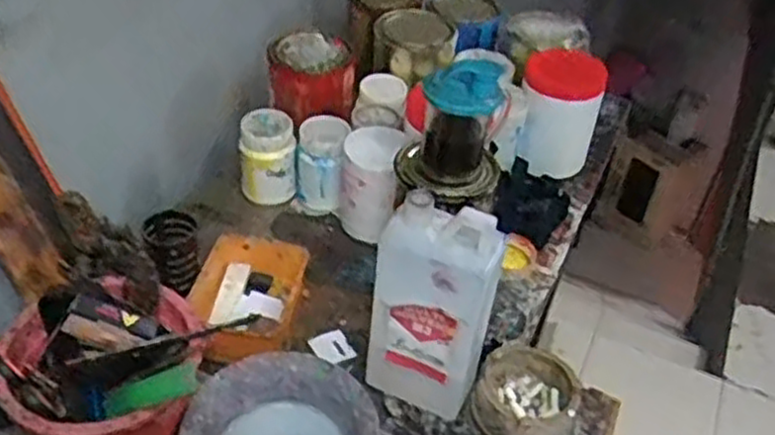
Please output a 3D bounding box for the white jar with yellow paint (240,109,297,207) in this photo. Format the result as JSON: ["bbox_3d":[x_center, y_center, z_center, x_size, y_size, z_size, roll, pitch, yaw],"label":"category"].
[{"bbox_3d":[-0.144,-0.067,0.937,0.066,0.110,0.056,-1,41,-7],"label":"white jar with yellow paint"}]

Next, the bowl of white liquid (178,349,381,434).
[{"bbox_3d":[-0.090,0.189,0.660,0.154,0.060,0.140,3,41,-3],"label":"bowl of white liquid"}]

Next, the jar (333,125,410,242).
[{"bbox_3d":[-0.020,-0.037,0.894,0.068,0.113,0.094,9,41,4],"label":"jar"}]

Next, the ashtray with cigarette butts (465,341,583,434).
[{"bbox_3d":[0.128,0.170,0.719,0.094,0.054,0.088,3,41,-3],"label":"ashtray with cigarette butts"}]

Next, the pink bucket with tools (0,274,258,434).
[{"bbox_3d":[-0.224,0.126,0.622,0.146,0.154,0.144,3,41,-3],"label":"pink bucket with tools"}]

